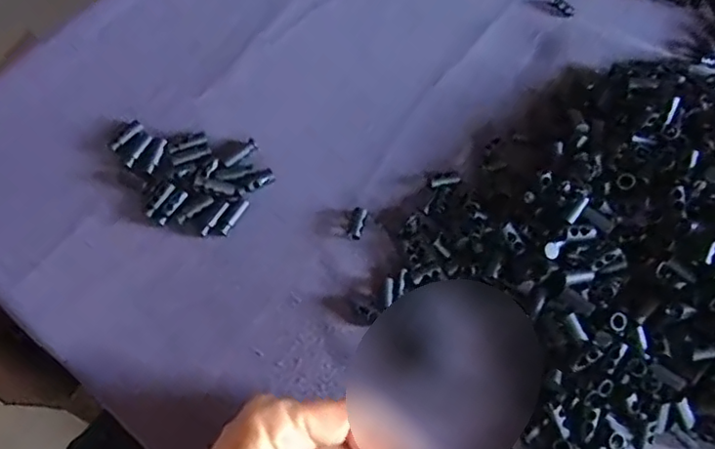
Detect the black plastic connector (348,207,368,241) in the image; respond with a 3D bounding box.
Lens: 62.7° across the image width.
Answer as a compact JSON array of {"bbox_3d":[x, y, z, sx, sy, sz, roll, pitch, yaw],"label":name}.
[{"bbox_3d":[0.000,-0.001,0.349,0.009,0.004,0.020,15,68,6],"label":"black plastic connector"}]

